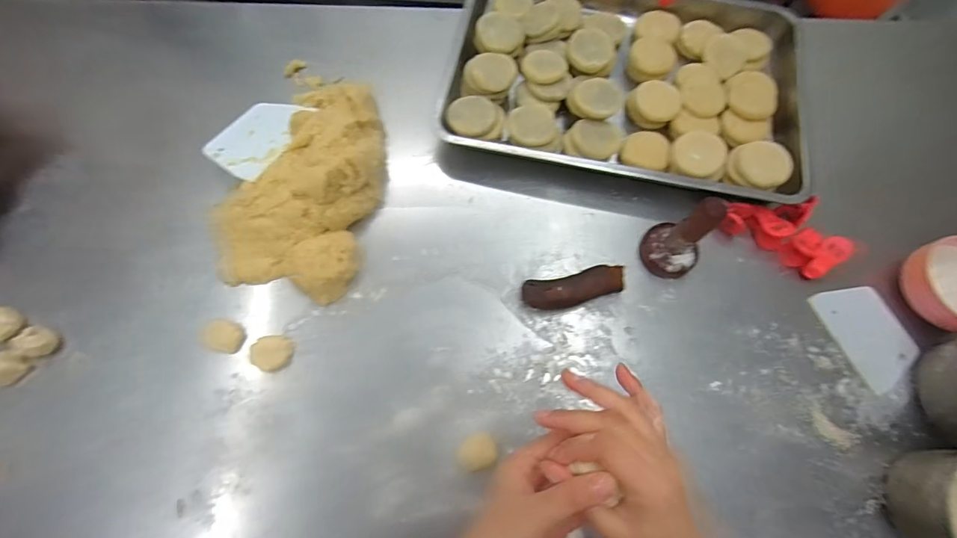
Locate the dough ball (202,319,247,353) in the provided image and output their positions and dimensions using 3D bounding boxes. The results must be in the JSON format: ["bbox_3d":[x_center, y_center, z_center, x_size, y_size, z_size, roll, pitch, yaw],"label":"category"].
[{"bbox_3d":[-0.293,0.078,0.511,0.038,0.027,0.035,0,72,0],"label":"dough ball"}]

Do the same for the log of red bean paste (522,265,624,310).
[{"bbox_3d":[0.116,0.023,0.531,0.125,0.030,0.038,-13,72,-4],"label":"log of red bean paste"}]

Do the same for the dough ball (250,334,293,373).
[{"bbox_3d":[-0.233,0.095,0.500,0.038,0.022,0.039,0,72,0],"label":"dough ball"}]

